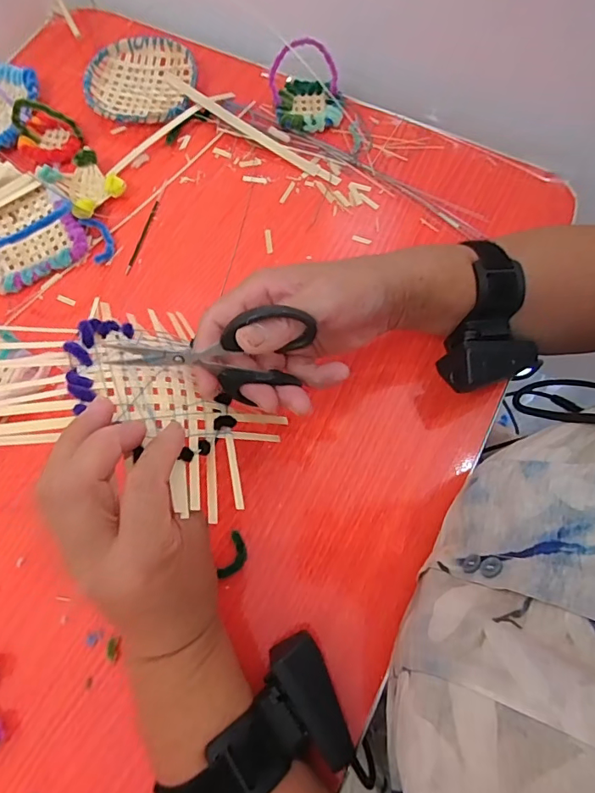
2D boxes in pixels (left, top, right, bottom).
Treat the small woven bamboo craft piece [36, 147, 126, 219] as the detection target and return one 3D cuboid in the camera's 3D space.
[{"bbox_3d":[-0.192,-0.193,0.438,0.053,0.027,0.061,-43,76,-13],"label":"small woven bamboo craft piece"}]

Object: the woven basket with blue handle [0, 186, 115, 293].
[{"bbox_3d":[-0.232,-0.151,0.414,0.119,0.047,0.097,-19,72,-6],"label":"woven basket with blue handle"}]

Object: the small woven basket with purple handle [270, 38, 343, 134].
[{"bbox_3d":[0.010,-0.295,0.453,0.068,0.058,0.058,0,71,1],"label":"small woven basket with purple handle"}]

